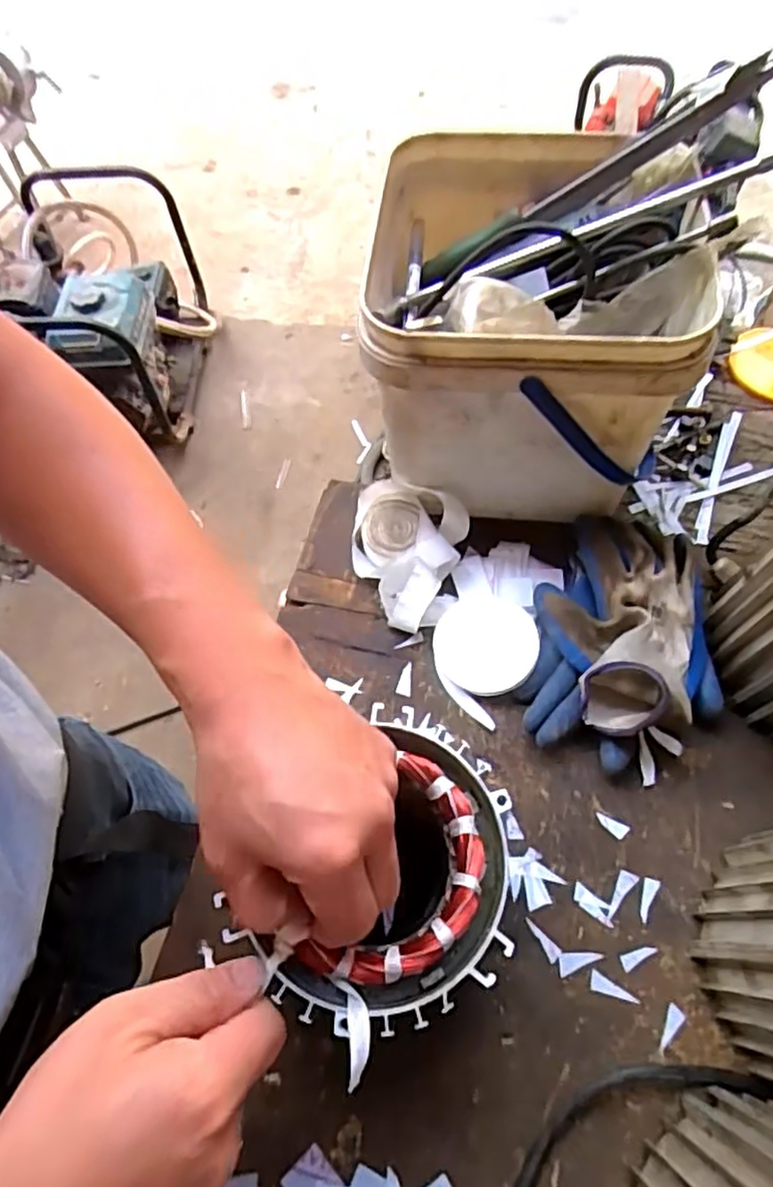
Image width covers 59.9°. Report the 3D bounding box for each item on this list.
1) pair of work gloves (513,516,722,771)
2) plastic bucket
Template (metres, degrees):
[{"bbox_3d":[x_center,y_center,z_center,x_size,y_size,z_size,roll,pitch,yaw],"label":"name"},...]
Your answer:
[{"bbox_3d":[0.177,0.027,0.490,0.133,0.052,0.192,11,65,8],"label":"pair of work gloves"},{"bbox_3d":[0.098,-0.194,0.524,0.199,0.199,0.226,3,64,4],"label":"plastic bucket"}]

